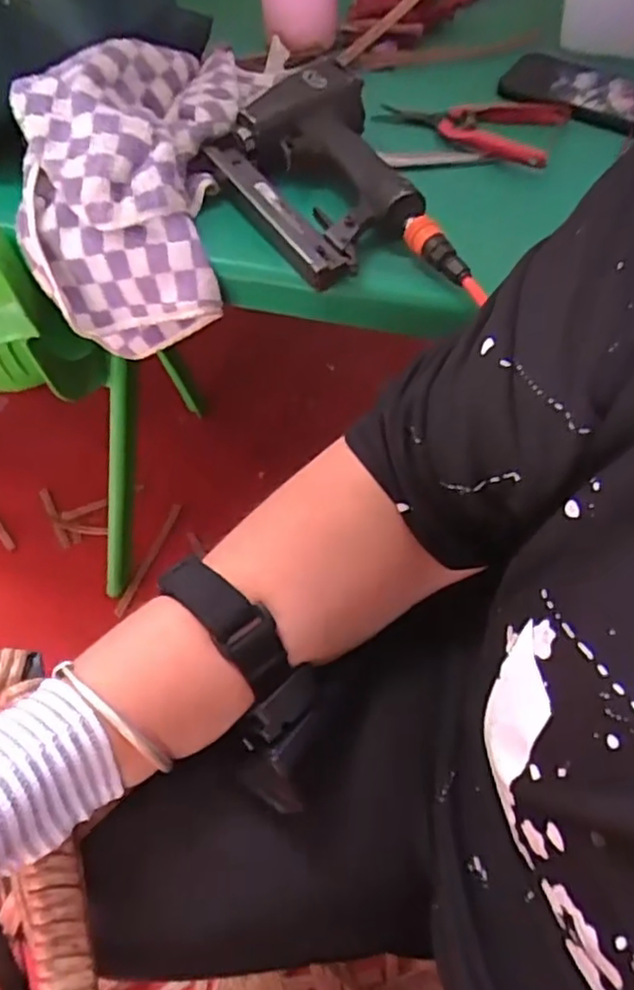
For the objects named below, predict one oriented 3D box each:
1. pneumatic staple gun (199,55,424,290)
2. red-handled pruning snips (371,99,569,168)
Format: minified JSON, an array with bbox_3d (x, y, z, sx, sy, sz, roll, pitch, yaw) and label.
[{"bbox_3d":[0.007,-0.253,0.528,0.131,0.055,0.168,-31,62,-19],"label":"pneumatic staple gun"},{"bbox_3d":[0.129,-0.319,0.575,0.149,0.023,0.060,24,63,14],"label":"red-handled pruning snips"}]

